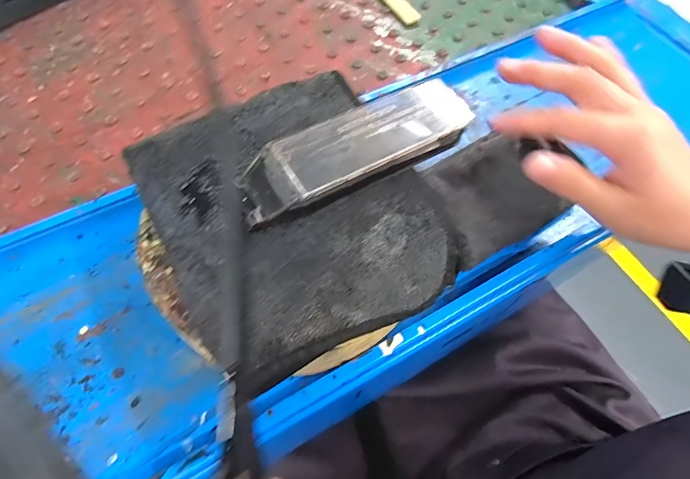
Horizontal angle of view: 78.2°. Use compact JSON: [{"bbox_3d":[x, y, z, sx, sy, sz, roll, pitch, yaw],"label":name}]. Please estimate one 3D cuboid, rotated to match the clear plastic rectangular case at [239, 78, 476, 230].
[{"bbox_3d":[0.009,-0.056,0.253,0.147,0.012,0.045,-24,65,-15],"label":"clear plastic rectangular case"}]

